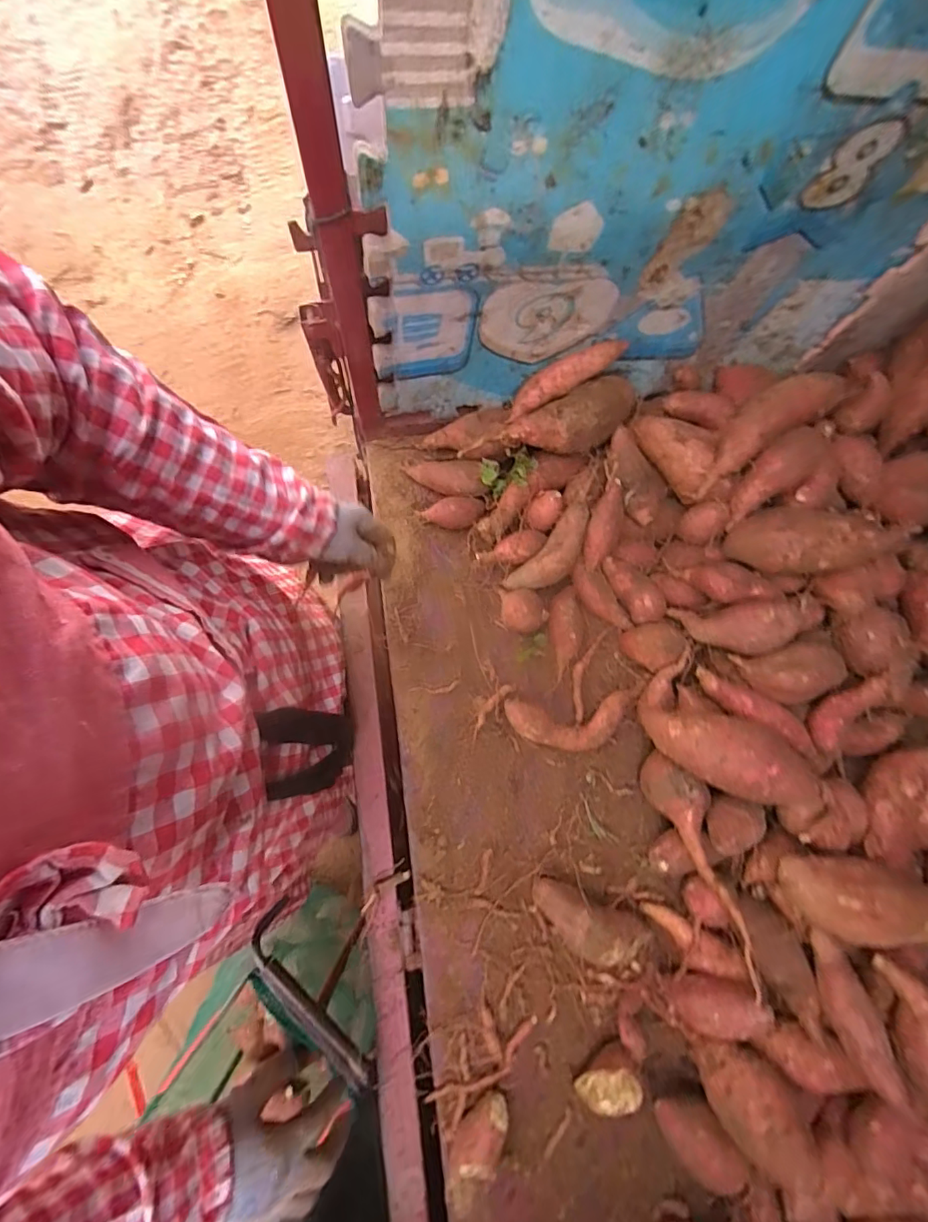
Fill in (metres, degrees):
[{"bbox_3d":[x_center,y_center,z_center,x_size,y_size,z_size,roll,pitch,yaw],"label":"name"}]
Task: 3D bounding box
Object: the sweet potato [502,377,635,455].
[{"bbox_3d":[0.133,-0.232,0.625,0.173,0.068,0.068,-20,77,-7],"label":"sweet potato"}]

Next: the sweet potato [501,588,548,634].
[{"bbox_3d":[0.073,0.000,0.630,0.052,0.037,0.057,1,75,-2],"label":"sweet potato"}]

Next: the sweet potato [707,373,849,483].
[{"bbox_3d":[0.356,-0.220,0.581,0.178,0.061,0.065,-31,78,-9],"label":"sweet potato"}]

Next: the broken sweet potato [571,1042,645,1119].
[{"bbox_3d":[0.144,0.475,0.499,0.060,0.033,0.053,-22,77,-8],"label":"broken sweet potato"}]

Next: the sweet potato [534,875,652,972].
[{"bbox_3d":[0.135,0.340,0.531,0.125,0.052,0.053,21,75,3],"label":"sweet potato"}]

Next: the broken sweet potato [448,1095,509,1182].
[{"bbox_3d":[0.014,0.515,0.485,0.043,0.041,0.073,33,77,7],"label":"broken sweet potato"}]

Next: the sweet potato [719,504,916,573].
[{"bbox_3d":[0.397,-0.083,0.558,0.178,0.061,0.076,-1,75,11],"label":"sweet potato"}]

